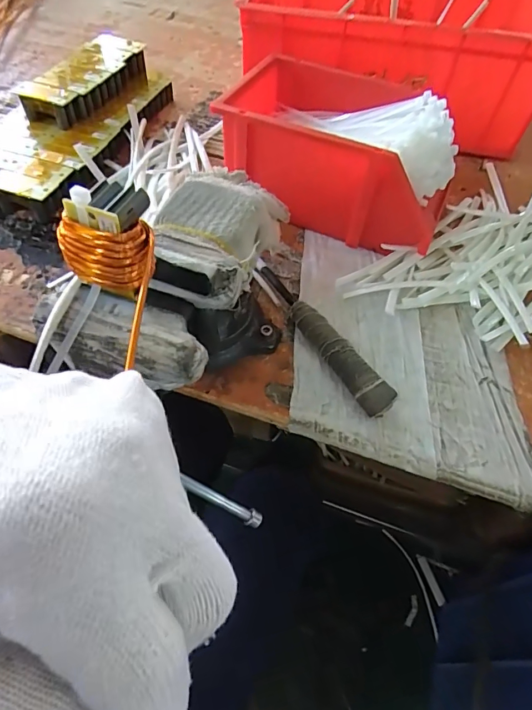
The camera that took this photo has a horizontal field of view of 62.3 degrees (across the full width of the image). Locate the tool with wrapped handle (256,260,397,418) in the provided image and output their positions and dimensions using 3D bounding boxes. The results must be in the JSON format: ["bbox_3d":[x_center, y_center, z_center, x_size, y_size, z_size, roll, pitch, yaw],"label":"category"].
[{"bbox_3d":[0.046,-0.026,0.404,0.023,0.029,0.196,-24,60,-19],"label":"tool with wrapped handle"}]

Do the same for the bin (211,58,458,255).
[{"bbox_3d":[0.082,-0.219,0.489,0.239,0.114,0.156,22,56,12],"label":"bin"}]

